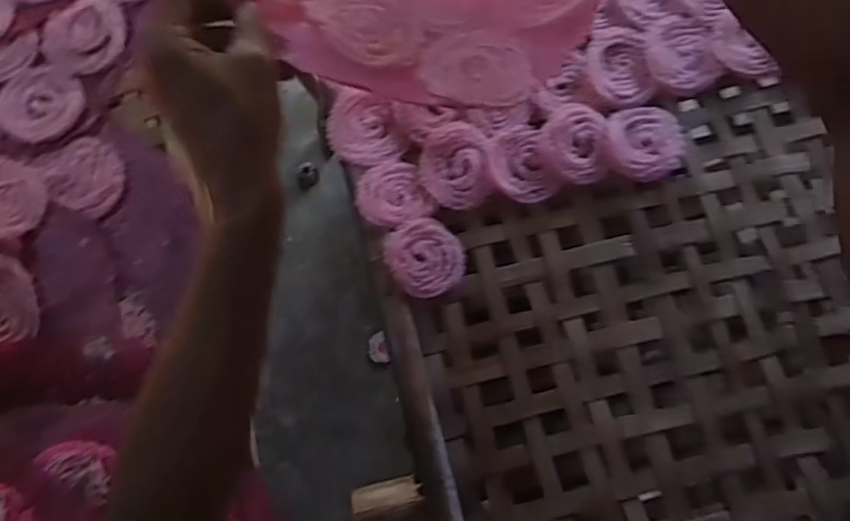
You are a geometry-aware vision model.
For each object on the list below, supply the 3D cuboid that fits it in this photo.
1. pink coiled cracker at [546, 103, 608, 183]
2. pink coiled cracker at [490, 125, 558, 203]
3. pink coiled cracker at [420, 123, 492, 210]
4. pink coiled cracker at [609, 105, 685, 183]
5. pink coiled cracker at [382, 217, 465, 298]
[{"bbox_3d":[0.148,-0.113,0.563,0.055,0.014,0.074,-11,77,-2],"label":"pink coiled cracker"},{"bbox_3d":[0.095,-0.092,0.562,0.059,0.014,0.072,-20,78,-4],"label":"pink coiled cracker"},{"bbox_3d":[0.029,-0.091,0.560,0.064,0.014,0.080,-7,77,-1],"label":"pink coiled cracker"},{"bbox_3d":[0.214,-0.114,0.564,0.073,0.010,0.077,0,77,1],"label":"pink coiled cracker"},{"bbox_3d":[0.000,-0.003,0.542,0.067,0.013,0.072,0,77,1],"label":"pink coiled cracker"}]

